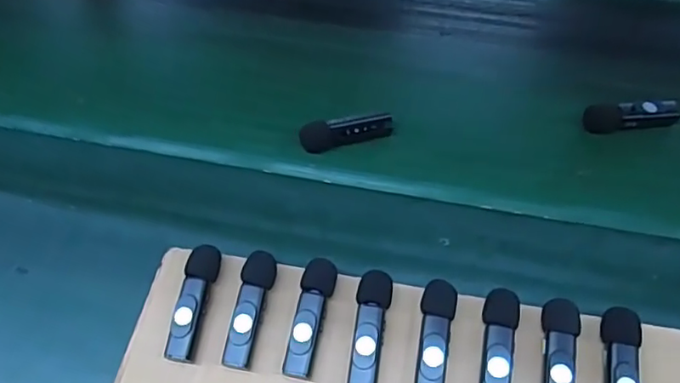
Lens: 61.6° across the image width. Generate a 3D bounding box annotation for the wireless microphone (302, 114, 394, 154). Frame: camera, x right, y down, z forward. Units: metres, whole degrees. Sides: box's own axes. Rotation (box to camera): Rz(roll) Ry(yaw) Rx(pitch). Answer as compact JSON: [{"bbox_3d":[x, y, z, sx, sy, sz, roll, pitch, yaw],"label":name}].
[{"bbox_3d":[0.005,-0.040,0.397,0.064,0.019,0.016,-12,58,-4],"label":"wireless microphone"}]

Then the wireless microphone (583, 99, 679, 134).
[{"bbox_3d":[0.205,-0.052,0.402,0.065,0.022,0.017,-7,58,-1],"label":"wireless microphone"}]

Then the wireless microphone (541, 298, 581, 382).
[{"bbox_3d":[0.115,0.088,0.300,0.018,0.012,0.061,10,59,9],"label":"wireless microphone"}]

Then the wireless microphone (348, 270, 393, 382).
[{"bbox_3d":[0.016,0.076,0.313,0.018,0.017,0.065,6,59,7],"label":"wireless microphone"}]

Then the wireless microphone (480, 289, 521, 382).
[{"bbox_3d":[0.085,0.084,0.302,0.019,0.012,0.065,8,59,8],"label":"wireless microphone"}]

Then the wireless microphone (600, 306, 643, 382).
[{"bbox_3d":[0.145,0.093,0.297,0.019,0.016,0.063,12,60,10],"label":"wireless microphone"}]

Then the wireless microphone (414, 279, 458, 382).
[{"bbox_3d":[0.052,0.082,0.309,0.018,0.018,0.064,7,59,8],"label":"wireless microphone"}]

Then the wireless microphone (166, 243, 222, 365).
[{"bbox_3d":[-0.082,0.063,0.325,0.017,0.017,0.065,7,59,8],"label":"wireless microphone"}]

